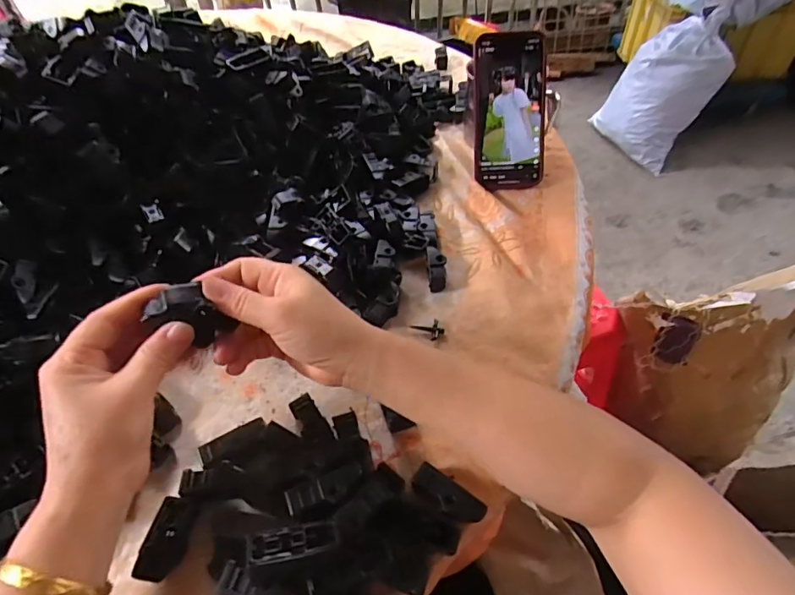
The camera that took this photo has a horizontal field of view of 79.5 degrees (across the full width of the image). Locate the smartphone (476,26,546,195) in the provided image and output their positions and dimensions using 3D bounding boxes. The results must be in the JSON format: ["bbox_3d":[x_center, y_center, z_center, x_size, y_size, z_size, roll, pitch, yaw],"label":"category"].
[{"bbox_3d":[0.121,-0.198,0.514,0.073,0.156,0.008,-3,16,7],"label":"smartphone"}]

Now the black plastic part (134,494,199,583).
[{"bbox_3d":[-0.149,0.156,0.309,0.025,0.015,0.047,28,51,-18],"label":"black plastic part"}]

